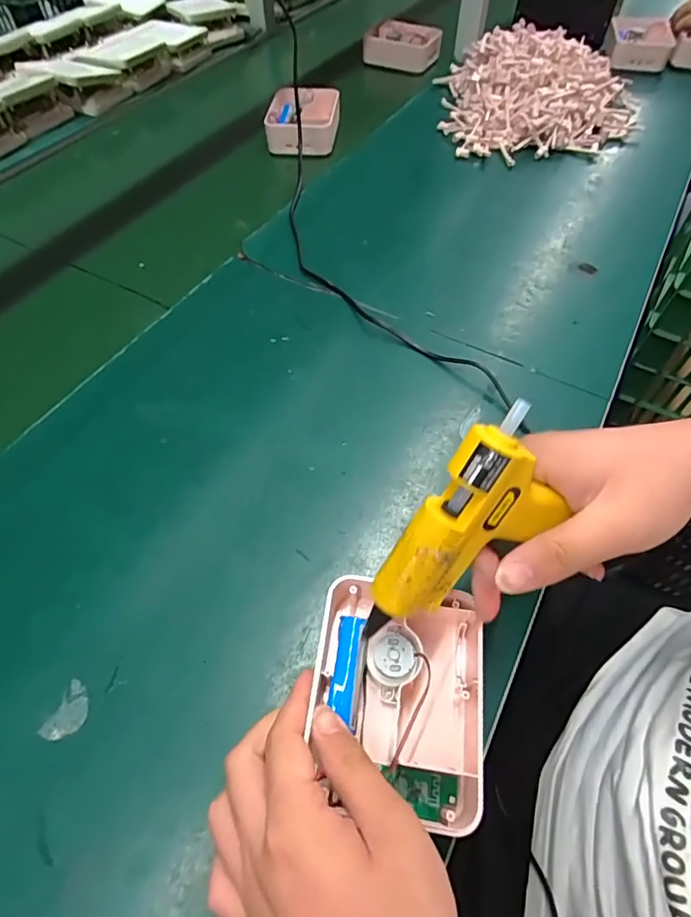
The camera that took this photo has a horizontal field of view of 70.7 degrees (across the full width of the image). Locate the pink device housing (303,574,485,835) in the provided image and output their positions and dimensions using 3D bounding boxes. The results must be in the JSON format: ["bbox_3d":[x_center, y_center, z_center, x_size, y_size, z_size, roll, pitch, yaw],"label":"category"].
[{"bbox_3d":[0.034,0.145,0.302,0.104,0.046,0.122,7,57,4],"label":"pink device housing"}]

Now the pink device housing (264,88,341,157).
[{"bbox_3d":[-0.063,-0.514,0.738,0.103,0.049,0.127,2,56,1],"label":"pink device housing"}]

